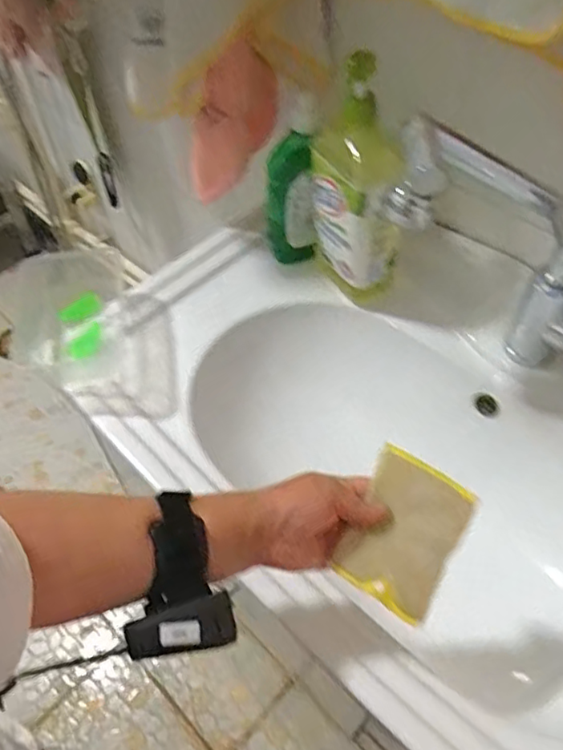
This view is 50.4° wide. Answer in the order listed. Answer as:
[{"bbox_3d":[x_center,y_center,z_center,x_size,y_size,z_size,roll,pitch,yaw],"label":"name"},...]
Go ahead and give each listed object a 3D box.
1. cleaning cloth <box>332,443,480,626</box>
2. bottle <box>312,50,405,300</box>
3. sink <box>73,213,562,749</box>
[{"bbox_3d":[0.094,0.120,0.460,0.081,0.011,0.107,31,77,6],"label":"cleaning cloth"},{"bbox_3d":[0.082,-0.195,0.651,0.102,0.271,0.079,5,54,5],"label":"bottle"},{"bbox_3d":[0.172,0.090,0.628,0.791,0.155,0.454,37,62,25],"label":"sink"}]

